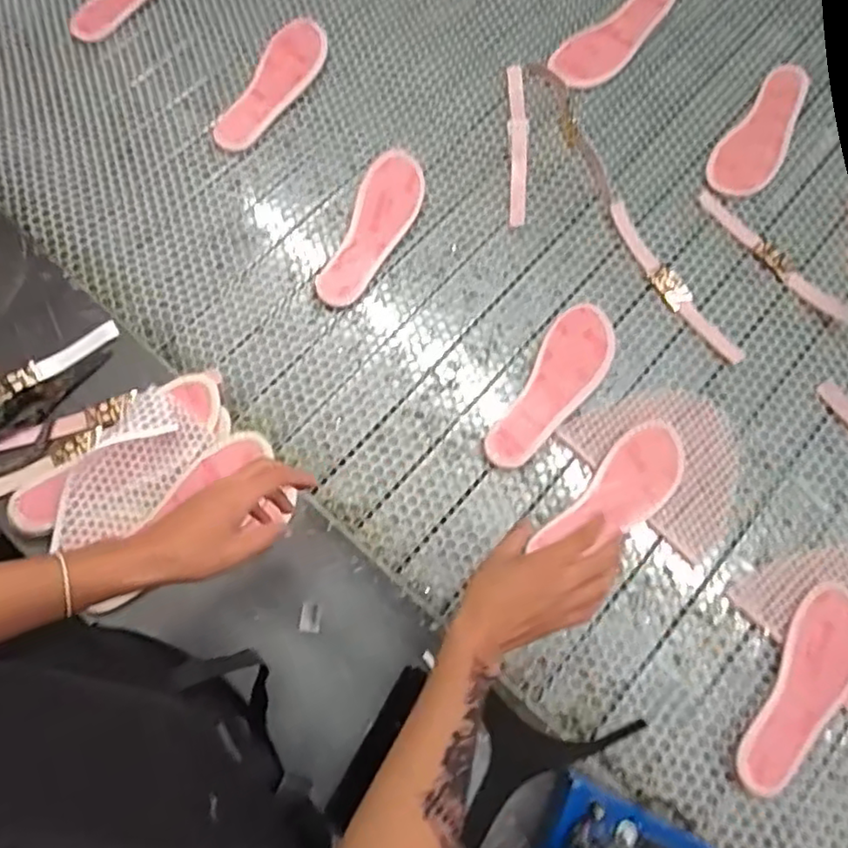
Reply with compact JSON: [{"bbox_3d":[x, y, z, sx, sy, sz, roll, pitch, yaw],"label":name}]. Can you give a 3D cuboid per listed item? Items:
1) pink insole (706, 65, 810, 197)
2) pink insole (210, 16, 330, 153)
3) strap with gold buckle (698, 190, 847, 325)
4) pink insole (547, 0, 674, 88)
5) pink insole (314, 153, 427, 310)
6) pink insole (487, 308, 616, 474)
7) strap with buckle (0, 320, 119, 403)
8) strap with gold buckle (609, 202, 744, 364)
[{"bbox_3d":[0.465,-0.398,0.863,0.080,0.009,0.236,36,78,9],"label":"pink insole"},{"bbox_3d":[-0.215,-0.473,0.884,0.072,0.011,0.221,36,83,-1],"label":"pink insole"},{"bbox_3d":[0.450,-0.214,0.818,0.030,0.006,0.244,-40,78,-11],"label":"strap with gold buckle"},{"bbox_3d":[0.282,-0.558,0.915,0.237,0.006,0.082,-37,78,-10],"label":"pink insole"},{"bbox_3d":[-0.065,-0.252,0.819,0.083,0.031,0.226,20,75,5],"label":"pink insole"},{"bbox_3d":[0.154,-0.048,0.755,0.077,0.025,0.232,36,77,9],"label":"pink insole"},{"bbox_3d":[-0.470,-0.045,0.722,0.253,0.018,0.026,-37,78,-10],"label":"strap with buckle"},{"bbox_3d":[0.312,-0.177,0.808,0.035,0.004,0.253,-31,77,-9],"label":"strap with gold buckle"}]

